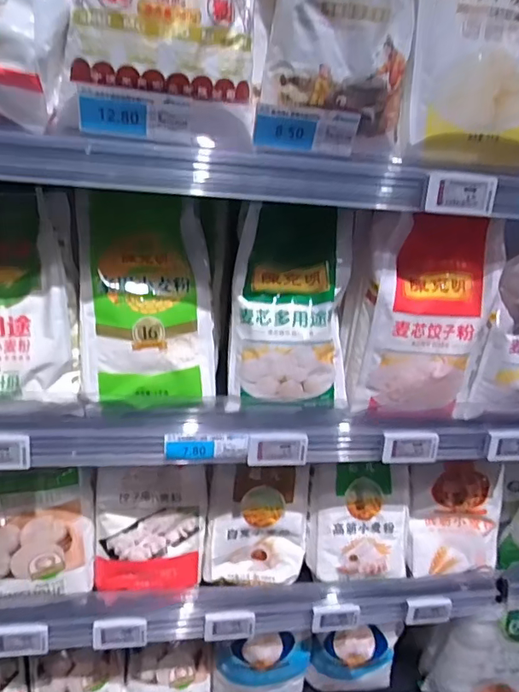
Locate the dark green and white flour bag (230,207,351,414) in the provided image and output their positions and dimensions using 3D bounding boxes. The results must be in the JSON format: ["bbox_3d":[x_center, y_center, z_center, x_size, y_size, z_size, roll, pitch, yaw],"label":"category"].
[{"bbox_3d":[0.037,-0.042,0.578,0.132,0.213,0.087,2,26,-9],"label":"dark green and white flour bag"}]

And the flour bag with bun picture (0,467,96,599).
[{"bbox_3d":[-0.283,0.237,0.658,0.154,0.170,0.060,-3,7,-26],"label":"flour bag with bun picture"}]

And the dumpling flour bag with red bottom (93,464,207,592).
[{"bbox_3d":[-0.144,0.245,0.678,0.143,0.170,0.063,0,26,-13],"label":"dumpling flour bag with red bottom"}]

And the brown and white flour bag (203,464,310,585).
[{"bbox_3d":[0.000,0.248,0.717,0.147,0.156,0.077,0,26,-13],"label":"brown and white flour bag"}]

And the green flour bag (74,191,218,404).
[{"bbox_3d":[-0.127,-0.052,0.579,0.148,0.227,0.065,0,-4,-14],"label":"green flour bag"}]

